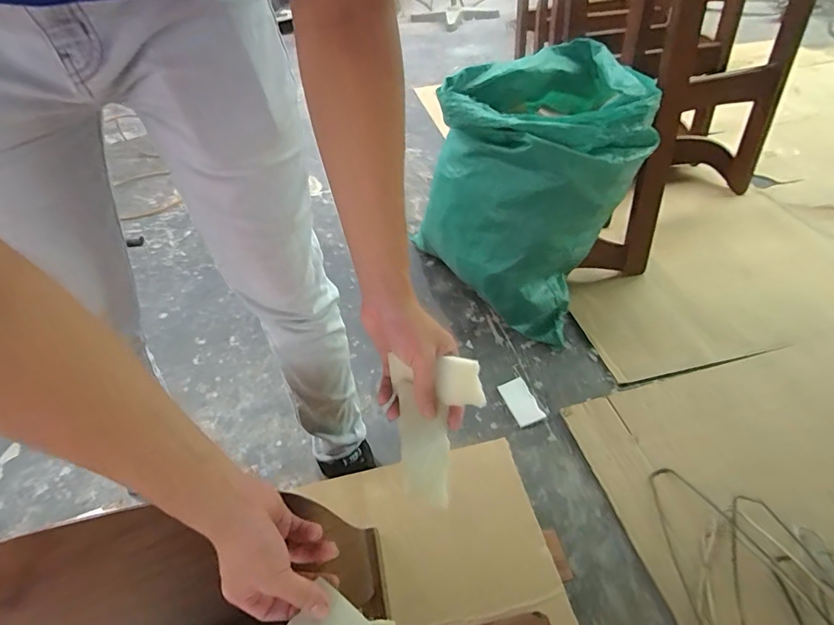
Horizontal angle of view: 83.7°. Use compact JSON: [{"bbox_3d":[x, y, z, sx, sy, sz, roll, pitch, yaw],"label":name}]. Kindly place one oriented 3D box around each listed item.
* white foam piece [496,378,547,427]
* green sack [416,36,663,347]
[{"bbox_3d":[0.225,0.195,1.020,0.063,0.011,0.109,-16,44,-10],"label":"white foam piece"},{"bbox_3d":[0.307,-0.277,1.116,0.476,0.541,0.343,-36,51,-28],"label":"green sack"}]

